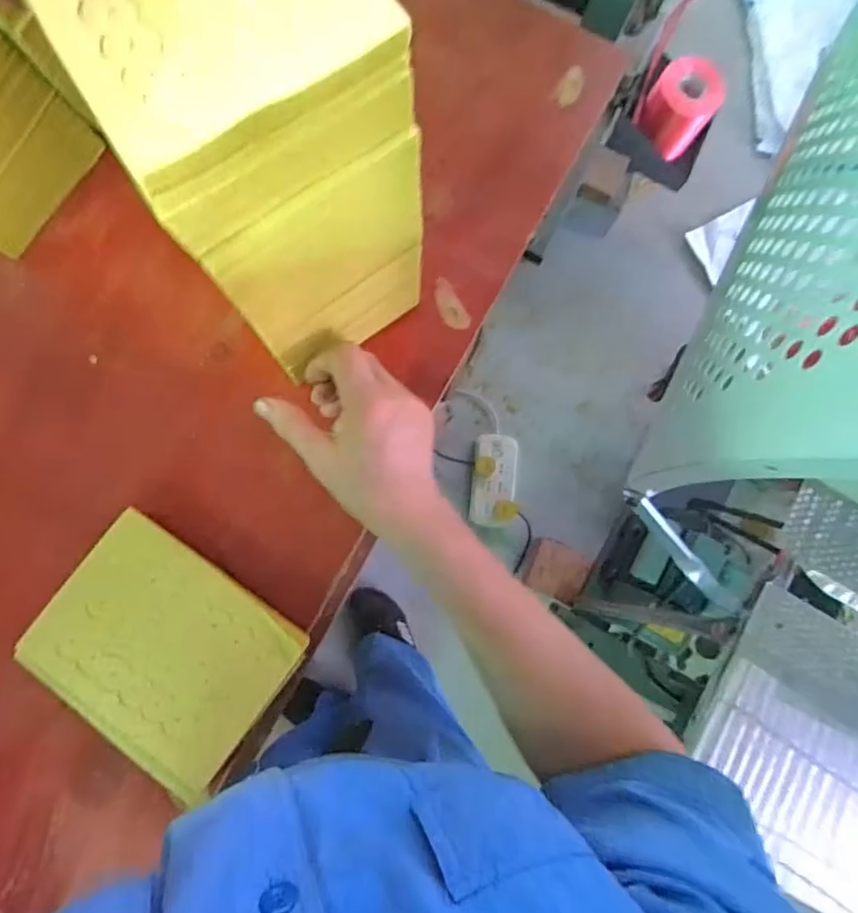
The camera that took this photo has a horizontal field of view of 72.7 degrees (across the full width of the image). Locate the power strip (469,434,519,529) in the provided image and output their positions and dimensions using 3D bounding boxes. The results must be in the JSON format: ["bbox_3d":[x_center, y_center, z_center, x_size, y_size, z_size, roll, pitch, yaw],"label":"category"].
[{"bbox_3d":[0.152,0.055,1.330,0.099,0.030,0.206,8,82,-4],"label":"power strip"}]

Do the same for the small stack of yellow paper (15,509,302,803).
[{"bbox_3d":[-0.183,0.136,0.409,0.158,0.030,0.132,35,81,0],"label":"small stack of yellow paper"}]

